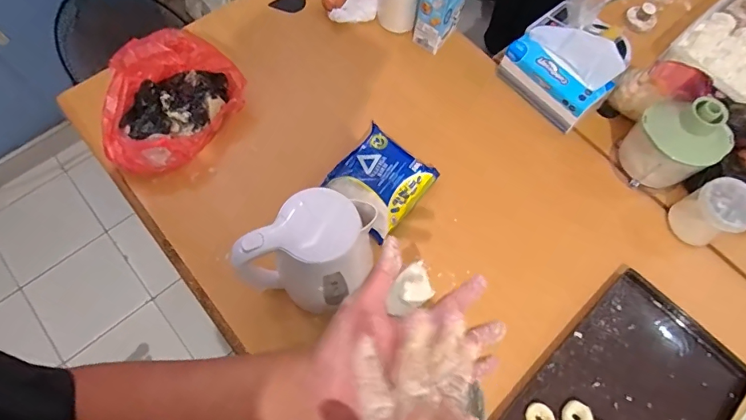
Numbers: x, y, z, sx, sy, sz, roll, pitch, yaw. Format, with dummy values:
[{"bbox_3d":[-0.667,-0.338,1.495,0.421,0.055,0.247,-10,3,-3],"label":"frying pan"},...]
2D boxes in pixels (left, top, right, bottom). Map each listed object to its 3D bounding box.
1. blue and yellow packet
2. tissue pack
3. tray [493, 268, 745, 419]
[{"bbox_3d":[0.012,-0.054,0.778,0.145,0.039,0.164,38,71,12],"label":"blue and yellow packet"},{"bbox_3d":[0.348,-0.262,0.844,0.120,0.113,0.187,-39,75,-16],"label":"tissue pack"},{"bbox_3d":[0.381,0.290,0.676,0.363,0.026,0.243,-40,75,-16],"label":"tray"}]

